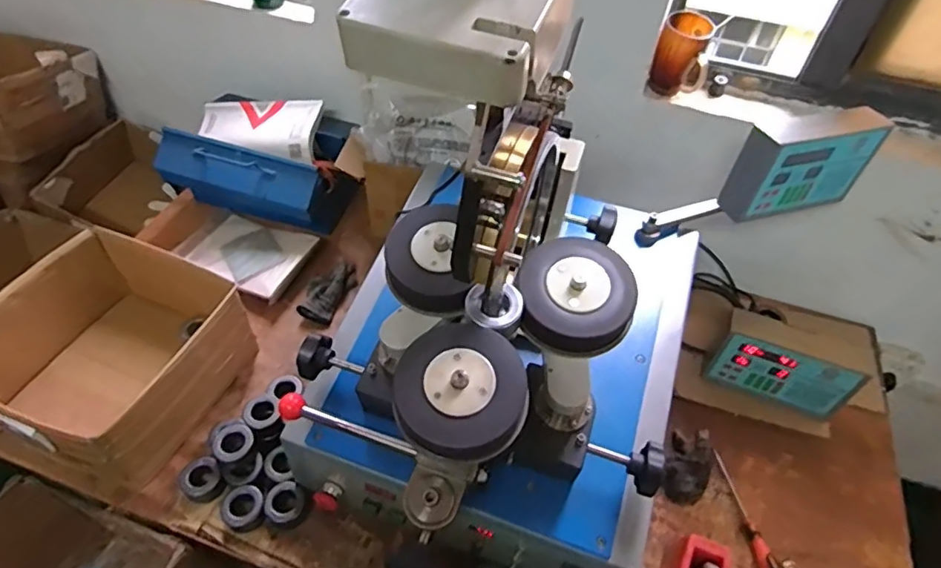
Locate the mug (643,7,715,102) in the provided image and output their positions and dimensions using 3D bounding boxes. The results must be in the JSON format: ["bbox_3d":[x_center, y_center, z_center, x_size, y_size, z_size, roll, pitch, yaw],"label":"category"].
[{"bbox_3d":[0.364,-0.389,0.965,0.087,0.124,0.091,18,50,12],"label":"mug"}]

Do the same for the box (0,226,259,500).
[{"bbox_3d":[-0.578,0.108,0.930,0.324,0.183,0.356,20,51,14],"label":"box"}]

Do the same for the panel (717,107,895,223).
[{"bbox_3d":[0.532,-0.195,0.895,0.223,0.147,0.071,-14,51,-14],"label":"panel"}]

